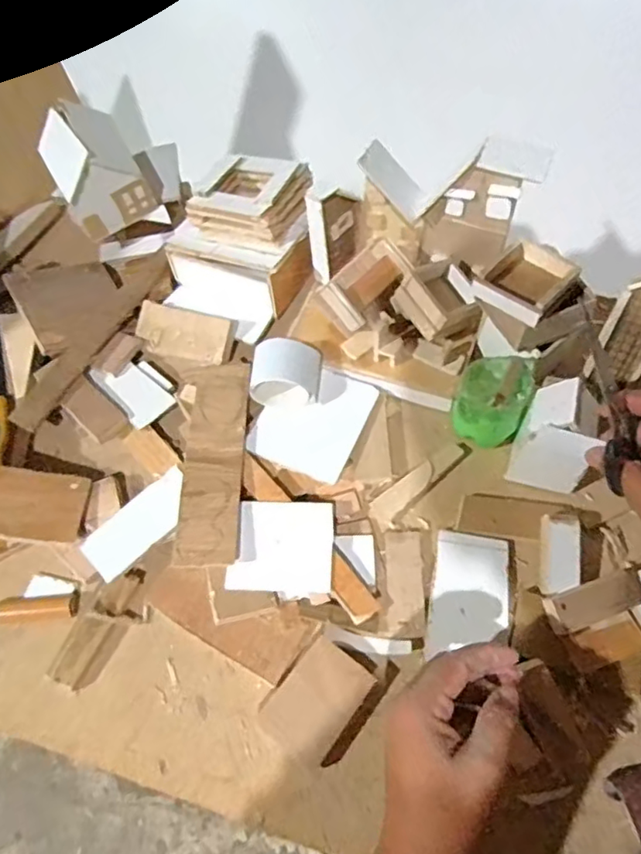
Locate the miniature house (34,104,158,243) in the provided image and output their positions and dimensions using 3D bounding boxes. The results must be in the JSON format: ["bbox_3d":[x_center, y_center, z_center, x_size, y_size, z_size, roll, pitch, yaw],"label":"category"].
[{"bbox_3d":[-0.219,-0.252,0.566,0.082,0.081,0.090,-29,62,-11],"label":"miniature house"}]

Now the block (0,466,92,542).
[{"bbox_3d":[-0.262,0.057,0.470,0.133,0.010,0.058,14,54,-25],"label":"block"}]

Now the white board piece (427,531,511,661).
[{"bbox_3d":[0.118,0.130,0.452,0.058,0.007,0.095,8,64,8],"label":"white board piece"}]

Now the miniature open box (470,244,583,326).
[{"bbox_3d":[0.165,-0.118,0.467,0.061,0.021,0.064,38,70,23],"label":"miniature open box"}]

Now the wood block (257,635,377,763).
[{"bbox_3d":[-0.001,0.196,0.420,0.055,0.022,0.071,35,70,19],"label":"wood block"}]

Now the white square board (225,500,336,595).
[{"bbox_3d":[-0.030,0.095,0.467,0.081,0.006,0.073,2,68,2],"label":"white square board"}]

